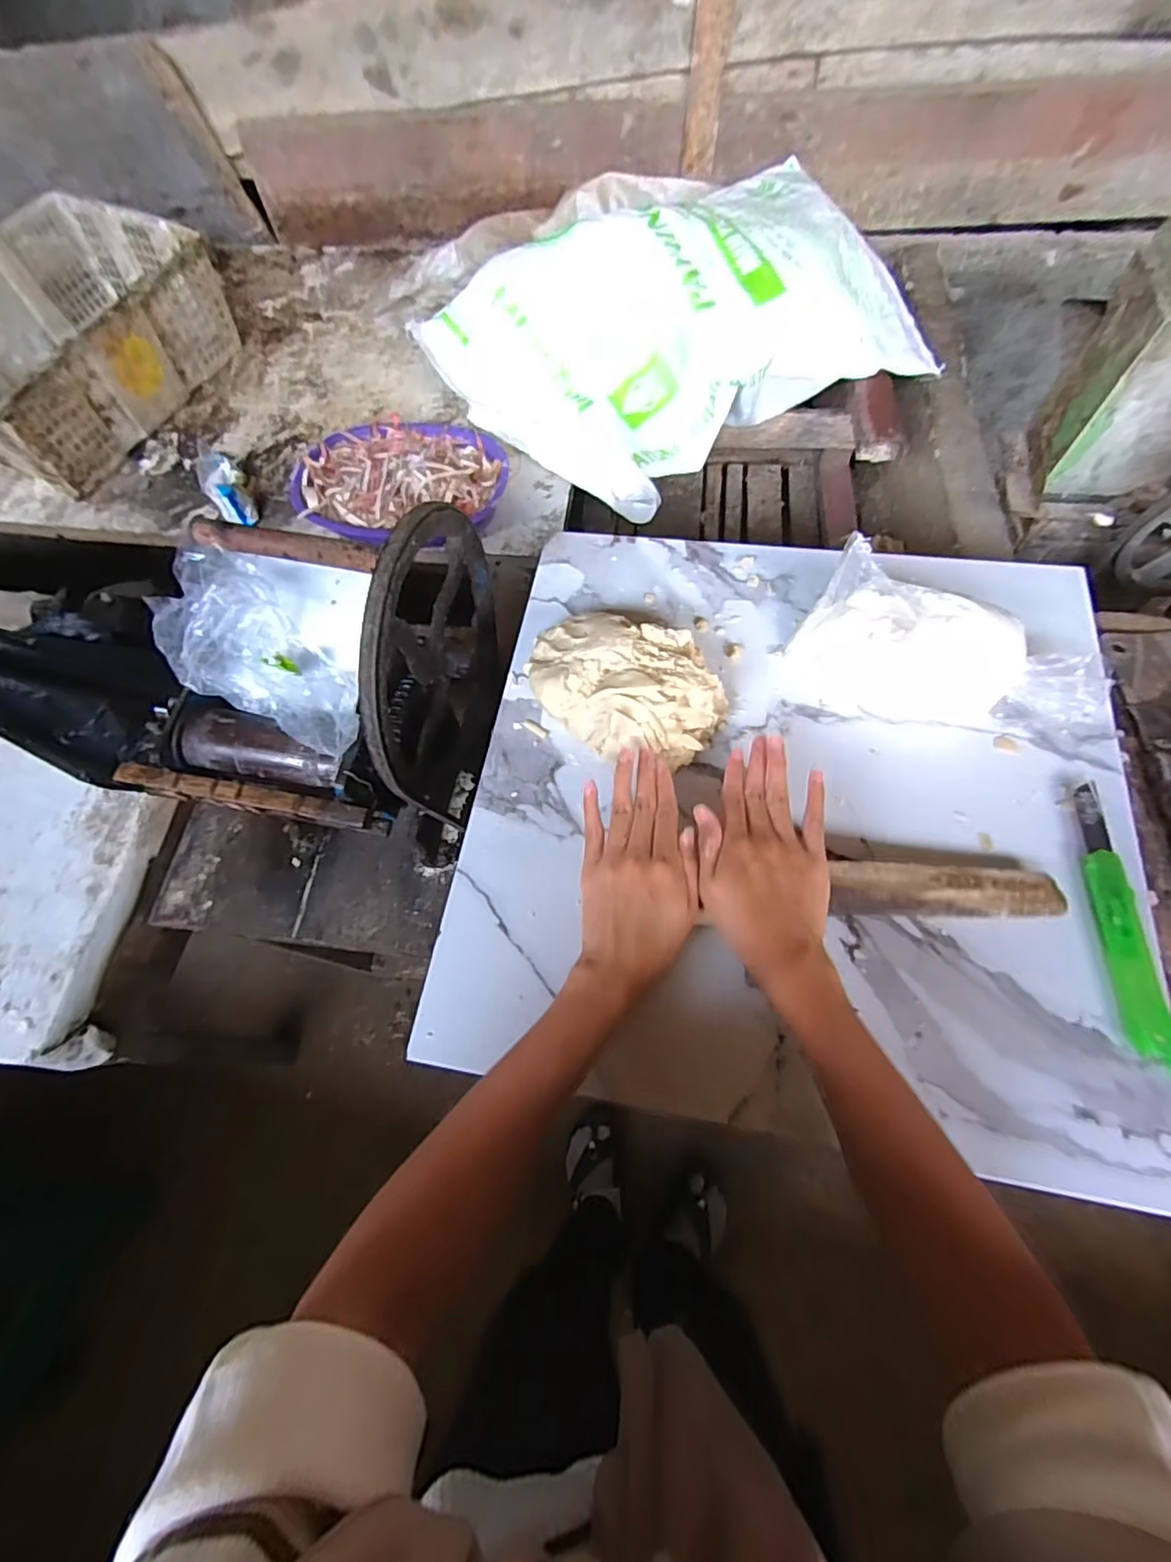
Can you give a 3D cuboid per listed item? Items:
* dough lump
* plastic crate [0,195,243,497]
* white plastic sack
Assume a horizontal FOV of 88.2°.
[{"bbox_3d":[0.032,-0.080,0.497,0.161,0.066,0.112,33,72,15],"label":"dough lump"},{"bbox_3d":[-0.867,-0.723,1.001,0.376,0.161,0.482,20,68,10],"label":"plastic crate"},{"bbox_3d":[0.152,-0.664,0.887,0.674,0.198,0.399,-30,69,-10],"label":"white plastic sack"}]

